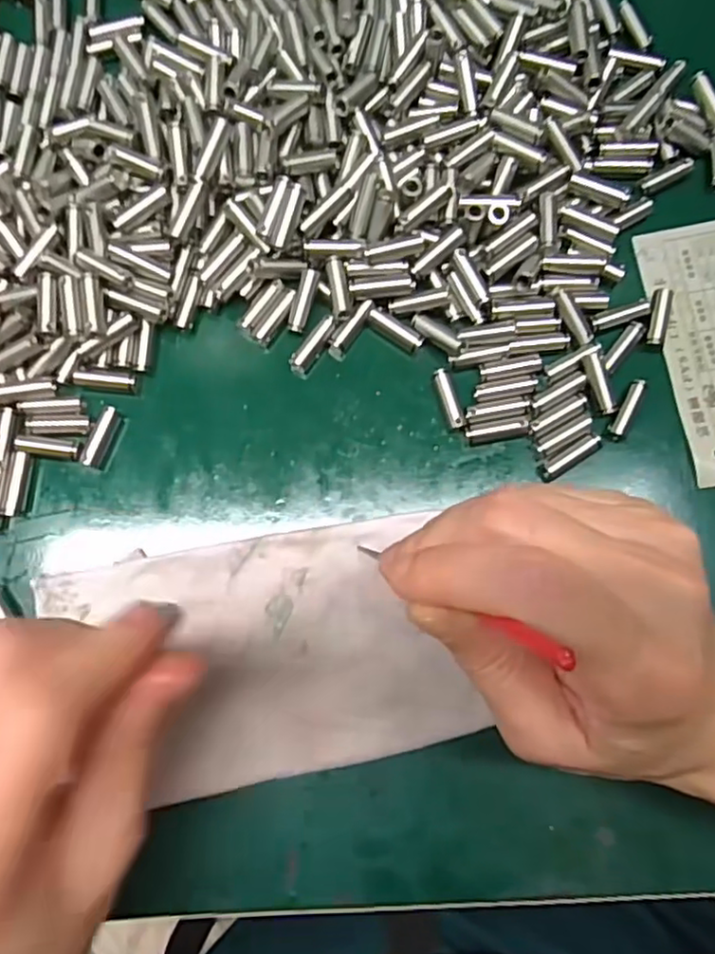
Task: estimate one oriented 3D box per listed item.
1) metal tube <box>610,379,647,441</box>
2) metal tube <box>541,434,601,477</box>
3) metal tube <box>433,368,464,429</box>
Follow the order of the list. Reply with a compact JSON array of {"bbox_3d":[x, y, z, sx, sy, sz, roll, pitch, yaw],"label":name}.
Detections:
[{"bbox_3d":[0.106,-0.026,0.253,0.007,0.006,0.026,27,82,2],"label":"metal tube"},{"bbox_3d":[0.083,-0.008,0.250,0.025,0.005,0.006,-33,84,-6],"label":"metal tube"},{"bbox_3d":[0.036,-0.031,0.255,0.006,0.006,0.024,-14,82,-3],"label":"metal tube"}]

